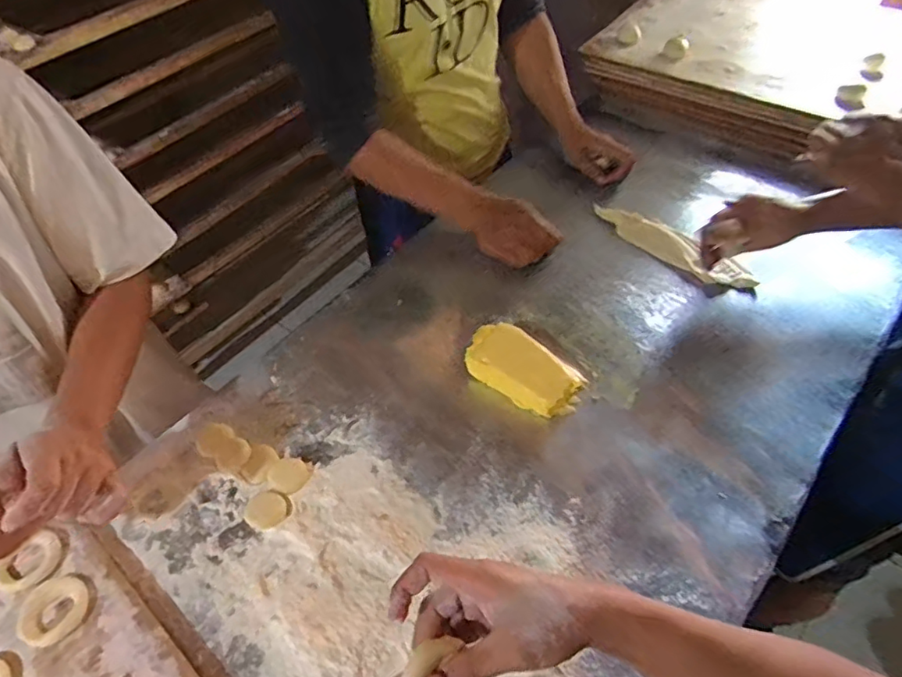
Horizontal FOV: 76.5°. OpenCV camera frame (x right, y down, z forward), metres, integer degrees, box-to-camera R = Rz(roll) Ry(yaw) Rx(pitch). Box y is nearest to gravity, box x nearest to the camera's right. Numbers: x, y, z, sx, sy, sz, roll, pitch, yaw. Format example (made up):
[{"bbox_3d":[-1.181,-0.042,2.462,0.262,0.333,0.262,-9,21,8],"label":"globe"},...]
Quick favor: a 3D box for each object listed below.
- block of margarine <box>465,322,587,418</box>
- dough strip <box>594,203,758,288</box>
[{"bbox_3d":[0.089,0.034,0.727,0.153,0.057,0.077,23,57,22],"label":"block of margarine"},{"bbox_3d":[0.324,-0.144,0.856,0.046,0.028,0.259,-37,58,-22],"label":"dough strip"}]

